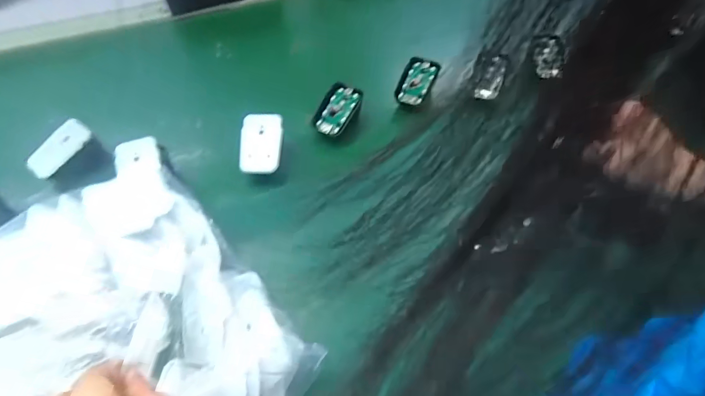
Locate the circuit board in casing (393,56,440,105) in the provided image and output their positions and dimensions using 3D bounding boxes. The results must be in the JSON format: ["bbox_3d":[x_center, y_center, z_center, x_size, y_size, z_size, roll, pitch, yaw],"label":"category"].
[{"bbox_3d":[0.083,-0.151,0.487,0.040,0.011,0.068,24,80,13],"label":"circuit board in casing"}]

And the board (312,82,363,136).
[{"bbox_3d":[-0.020,-0.109,0.460,0.045,0.012,0.069,35,82,19],"label":"board"}]

